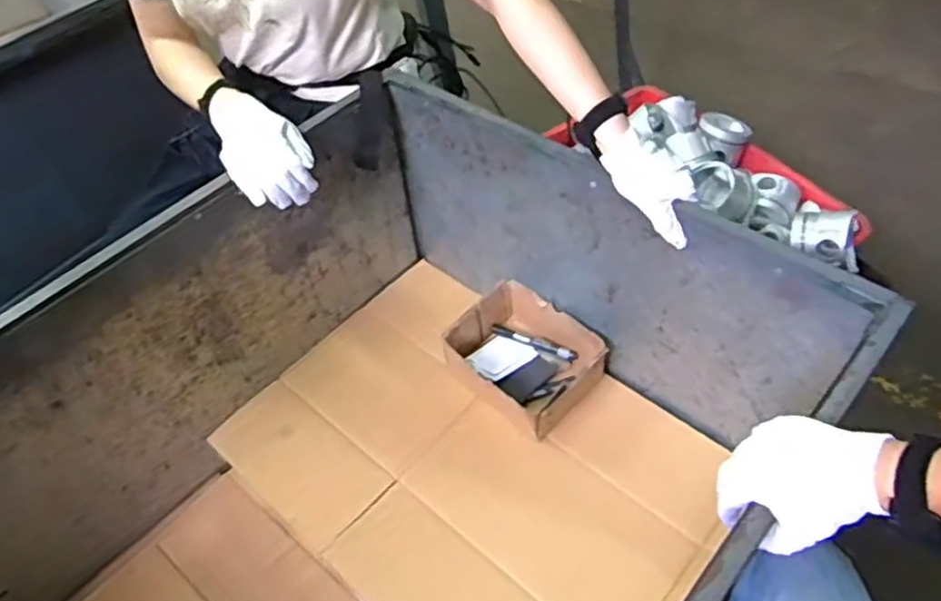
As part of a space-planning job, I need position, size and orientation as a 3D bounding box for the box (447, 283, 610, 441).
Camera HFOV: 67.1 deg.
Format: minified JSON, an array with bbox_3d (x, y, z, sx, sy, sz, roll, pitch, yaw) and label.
[{"bbox_3d":[0.078,0.086,1.073,0.161,0.087,0.214,-37,56,-24],"label":"box"}]

